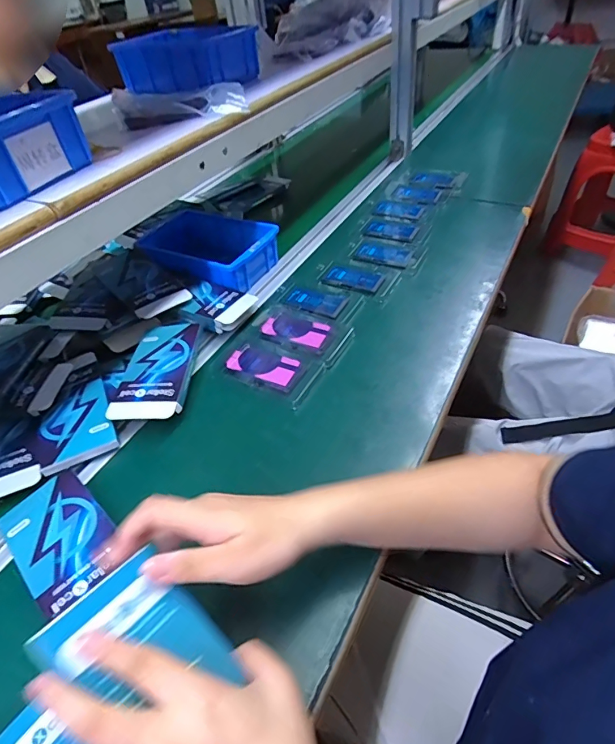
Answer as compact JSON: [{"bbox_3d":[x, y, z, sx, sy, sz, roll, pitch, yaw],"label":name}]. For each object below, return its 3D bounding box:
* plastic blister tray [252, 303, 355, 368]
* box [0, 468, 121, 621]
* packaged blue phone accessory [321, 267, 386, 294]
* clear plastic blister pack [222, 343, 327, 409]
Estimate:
[{"bbox_3d":[-0.008,-0.054,0.576,0.131,0.007,0.070,24,52,26],"label":"plastic blister tray"},{"bbox_3d":[-0.220,0.150,0.398,0.121,0.018,0.077,31,56,31],"label":"box"},{"bbox_3d":[0.068,-0.139,0.659,0.089,0.005,0.047,16,49,21],"label":"packaged blue phone accessory"},{"bbox_3d":[-0.045,-0.002,0.532,0.116,0.005,0.066,18,50,22],"label":"clear plastic blister pack"}]

